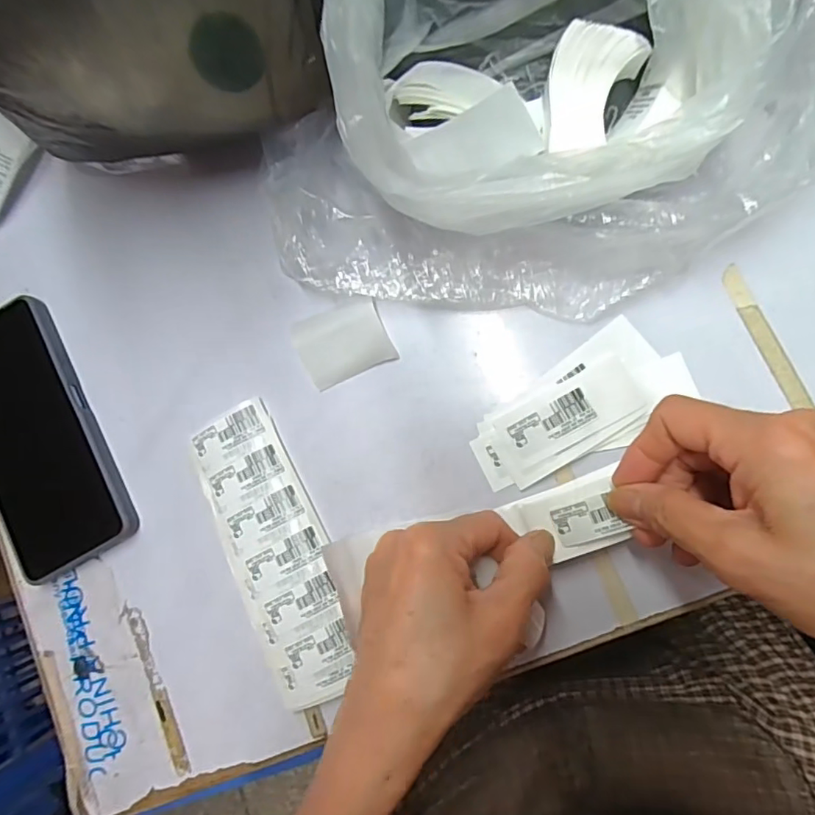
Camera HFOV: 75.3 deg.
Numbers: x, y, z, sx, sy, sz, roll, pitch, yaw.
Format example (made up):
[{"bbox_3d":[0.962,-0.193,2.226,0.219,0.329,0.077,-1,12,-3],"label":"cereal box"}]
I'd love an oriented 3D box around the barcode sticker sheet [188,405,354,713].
[{"bbox_3d":[-0.072,0.079,0.293,0.051,0.008,0.161,-23,82,0],"label":"barcode sticker sheet"}]

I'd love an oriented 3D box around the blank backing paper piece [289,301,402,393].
[{"bbox_3d":[-0.037,-0.037,0.296,0.050,0.012,0.039,-23,85,8],"label":"blank backing paper piece"}]

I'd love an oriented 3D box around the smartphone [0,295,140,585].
[{"bbox_3d":[-0.232,0.019,0.328,0.082,0.012,0.164,-28,84,7],"label":"smartphone"}]

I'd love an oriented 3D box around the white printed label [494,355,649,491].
[{"bbox_3d":[0.084,0.007,0.273,0.076,0.007,0.036,-30,80,6],"label":"white printed label"}]

